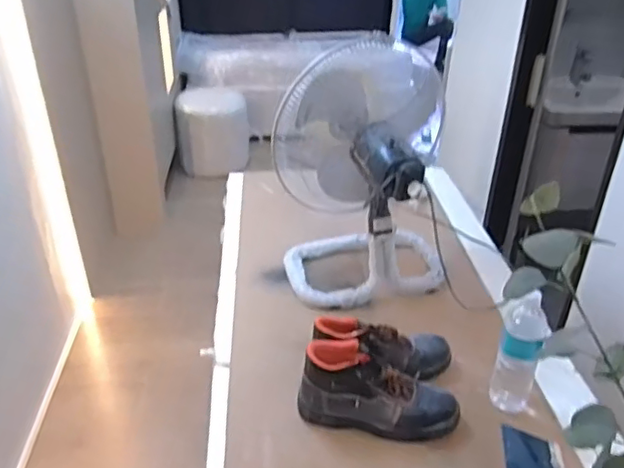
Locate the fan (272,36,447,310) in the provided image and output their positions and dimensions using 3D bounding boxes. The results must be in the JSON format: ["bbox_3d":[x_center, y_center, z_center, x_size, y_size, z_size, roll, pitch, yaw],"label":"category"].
[{"bbox_3d":[0.124,-0.124,1.365,0.390,0.541,0.326,6,32,8],"label":"fan"}]

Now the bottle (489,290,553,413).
[{"bbox_3d":[0.379,0.221,1.072,0.073,0.247,0.057,11,33,16],"label":"bottle"}]

